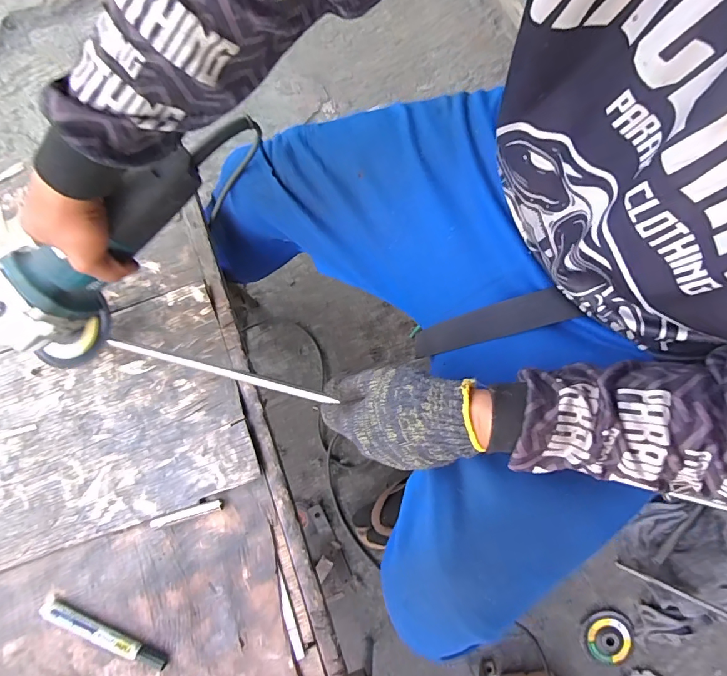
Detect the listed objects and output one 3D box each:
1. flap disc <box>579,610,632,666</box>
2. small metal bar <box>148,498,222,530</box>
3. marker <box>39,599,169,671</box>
[{"bbox_3d":[0.425,0.528,0.771,0.082,0.021,0.086,0,80,2],"label":"flap disc"},{"bbox_3d":[-0.190,0.190,0.473,0.077,0.006,0.012,-16,80,-2],"label":"small metal bar"},{"bbox_3d":[-0.268,0.305,0.450,0.144,0.016,0.020,21,80,4],"label":"marker"}]

